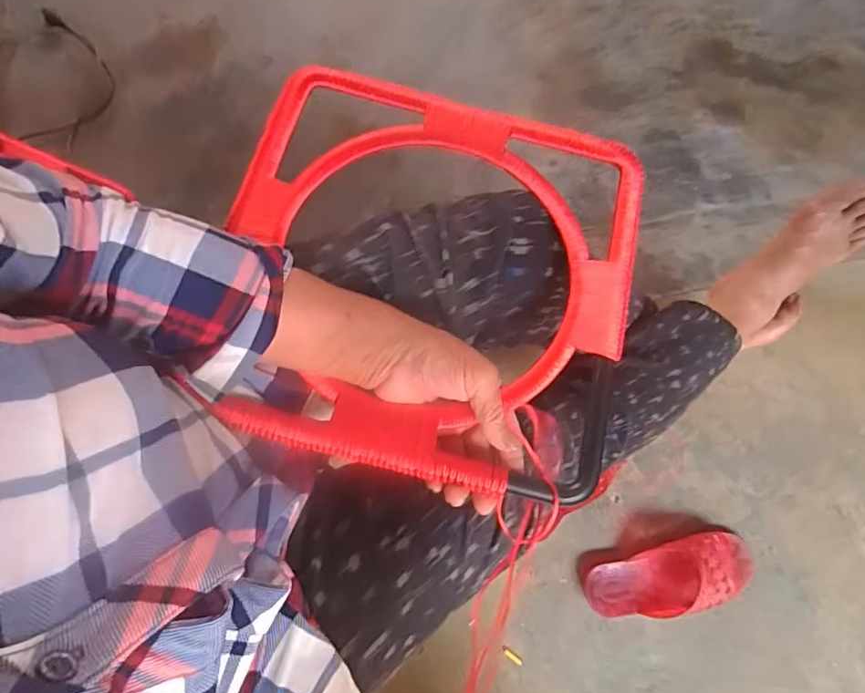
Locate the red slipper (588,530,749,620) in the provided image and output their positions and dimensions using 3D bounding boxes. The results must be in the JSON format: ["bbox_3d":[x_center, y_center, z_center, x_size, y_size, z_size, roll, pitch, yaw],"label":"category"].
[{"bbox_3d":[0.324,0.314,0.692,0.232,0.053,0.090,-16,73,-4],"label":"red slipper"}]

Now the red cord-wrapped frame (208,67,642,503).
[{"bbox_3d":[-0.002,-0.064,0.417,0.326,0.037,0.332,11,73,5],"label":"red cord-wrapped frame"}]

